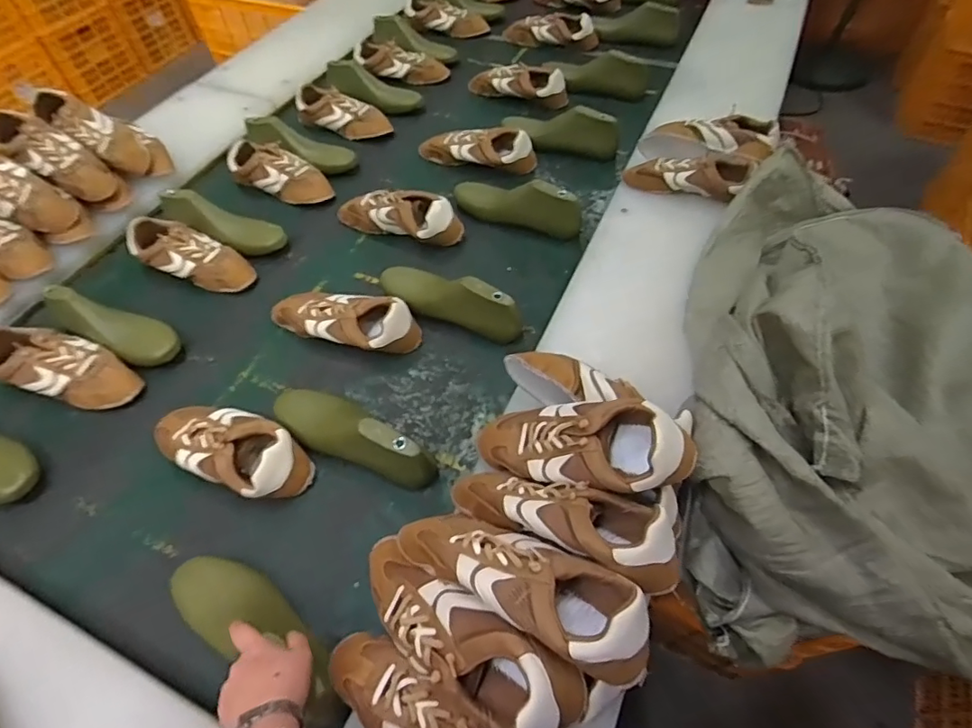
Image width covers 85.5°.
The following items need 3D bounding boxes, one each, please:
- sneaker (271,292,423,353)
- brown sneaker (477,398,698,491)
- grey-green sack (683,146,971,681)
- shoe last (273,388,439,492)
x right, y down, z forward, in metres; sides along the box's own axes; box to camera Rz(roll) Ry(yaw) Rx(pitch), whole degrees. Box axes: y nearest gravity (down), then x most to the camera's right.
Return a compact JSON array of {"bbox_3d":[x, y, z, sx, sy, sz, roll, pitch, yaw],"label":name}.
[{"bbox_3d":[-0.229,-0.074,0.849,0.250,0.067,0.091,16,59,12],"label":"sneaker"},{"bbox_3d":[0.099,0.094,0.597,0.247,0.087,0.100,-1,54,27],"label":"brown sneaker"},{"bbox_3d":[0.544,0.002,0.713,0.544,0.264,0.716,5,57,5],"label":"grey-green sack"},{"bbox_3d":[-0.183,0.090,0.717,0.253,0.088,0.080,22,60,16],"label":"shoe last"}]

